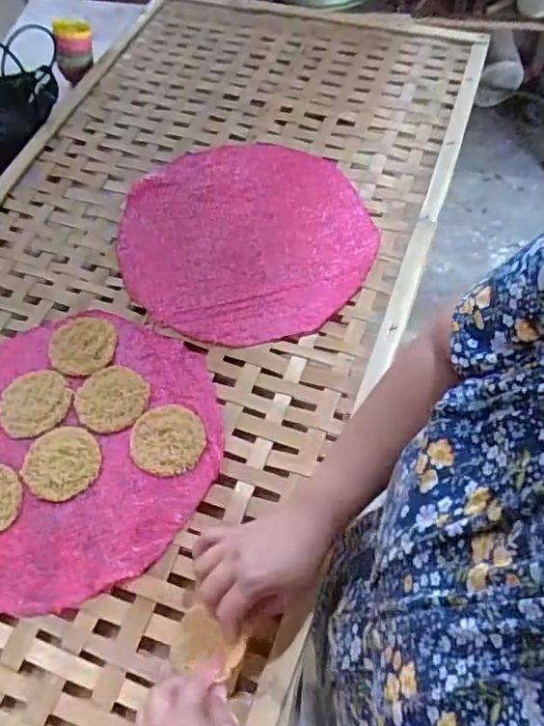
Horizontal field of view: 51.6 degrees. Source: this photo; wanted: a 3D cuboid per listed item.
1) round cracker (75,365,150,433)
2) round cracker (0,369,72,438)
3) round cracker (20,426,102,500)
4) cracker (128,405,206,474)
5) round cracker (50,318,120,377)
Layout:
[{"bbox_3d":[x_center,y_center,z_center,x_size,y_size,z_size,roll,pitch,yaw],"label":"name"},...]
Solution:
[{"bbox_3d":[-0.179,0.038,0.629,0.079,0.004,0.075,-1,59,2],"label":"round cracker"},{"bbox_3d":[-0.266,0.043,0.628,0.079,0.005,0.075,-25,62,-12],"label":"round cracker"},{"bbox_3d":[-0.221,0.104,0.593,0.076,0.007,0.074,-1,59,2],"label":"round cracker"},{"bbox_3d":[-0.111,0.081,0.606,0.077,0.005,0.078,-1,59,2],"label":"cracker"},{"bbox_3d":[-0.225,-0.021,0.667,0.077,0.008,0.075,-1,59,2],"label":"round cracker"}]

